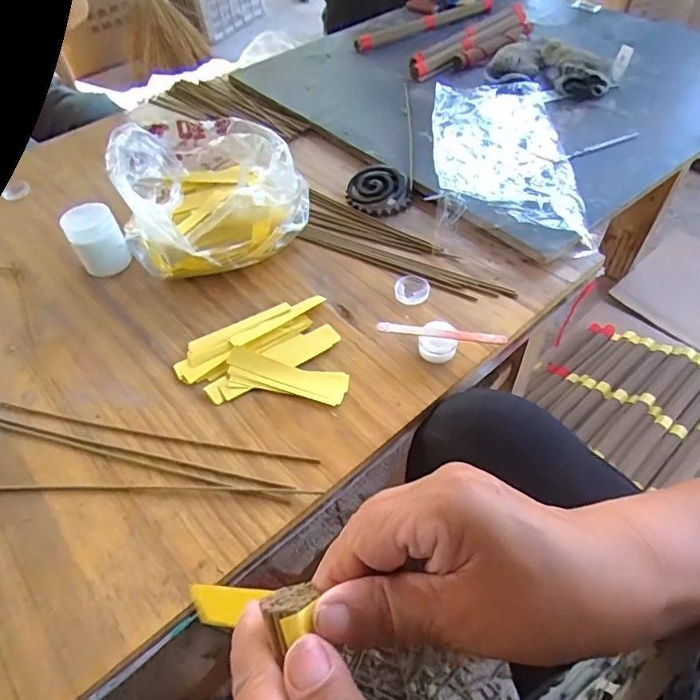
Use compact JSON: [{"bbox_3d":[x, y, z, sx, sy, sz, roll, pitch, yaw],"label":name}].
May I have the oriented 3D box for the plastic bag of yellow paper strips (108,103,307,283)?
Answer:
[{"bbox_3d":[-0.171,-0.199,0.611,0.226,0.089,0.239,-25,55,-15],"label":"plastic bag of yellow paper strips"}]

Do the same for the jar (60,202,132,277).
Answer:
[{"bbox_3d":[-0.298,-0.129,0.586,0.054,0.068,0.053,-1,52,2],"label":"jar"}]

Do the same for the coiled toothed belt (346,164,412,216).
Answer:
[{"bbox_3d":[0.037,-0.206,0.639,0.081,0.034,0.063,17,55,16],"label":"coiled toothed belt"}]

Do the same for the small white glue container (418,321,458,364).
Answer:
[{"bbox_3d":[0.087,-0.007,0.484,0.035,0.030,0.031,18,55,17],"label":"small white glue container"}]

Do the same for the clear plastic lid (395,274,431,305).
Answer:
[{"bbox_3d":[0.069,-0.067,0.548,0.037,0.005,0.041,14,54,13],"label":"clear plastic lid"}]

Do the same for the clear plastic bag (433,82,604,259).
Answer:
[{"bbox_3d":[0.202,-0.266,0.669,0.172,0.047,0.374,1,52,4],"label":"clear plastic bag"}]

